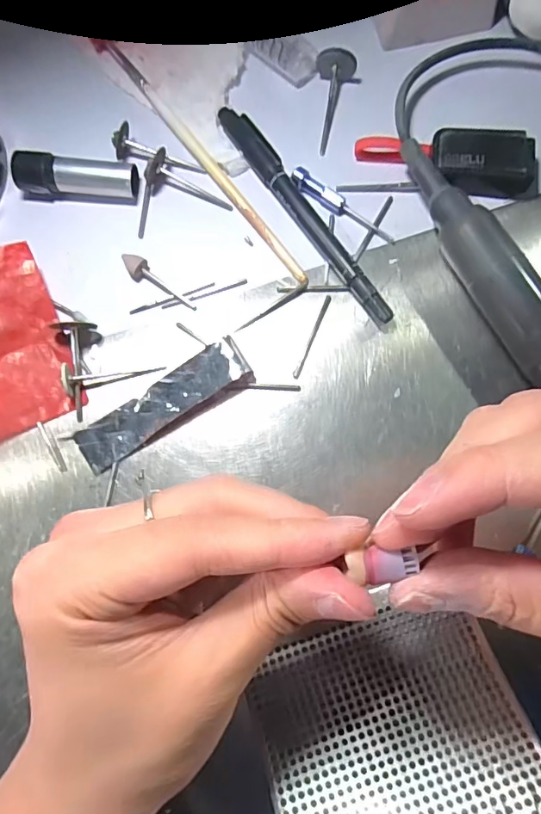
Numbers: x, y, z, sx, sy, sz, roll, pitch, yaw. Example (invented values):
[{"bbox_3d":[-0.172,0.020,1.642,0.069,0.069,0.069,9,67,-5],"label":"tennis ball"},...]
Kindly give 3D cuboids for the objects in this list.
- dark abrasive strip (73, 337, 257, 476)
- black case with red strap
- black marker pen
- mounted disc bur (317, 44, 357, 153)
[{"bbox_3d":[-0.049,-0.001,0.231,0.084,0.012,0.022,-31,80,-5],"label":"dark abrasive strip"},{"bbox_3d":[0.088,-0.124,0.251,0.087,0.018,0.025,6,79,2],"label":"black case with red strap"},{"bbox_3d":[0.015,-0.097,0.249,0.013,0.011,0.140,-31,80,-5],"label":"black marker pen"},{"bbox_3d":[0.033,-0.158,0.264,0.020,0.016,0.049,5,93,1],"label":"mounted disc bur"}]

